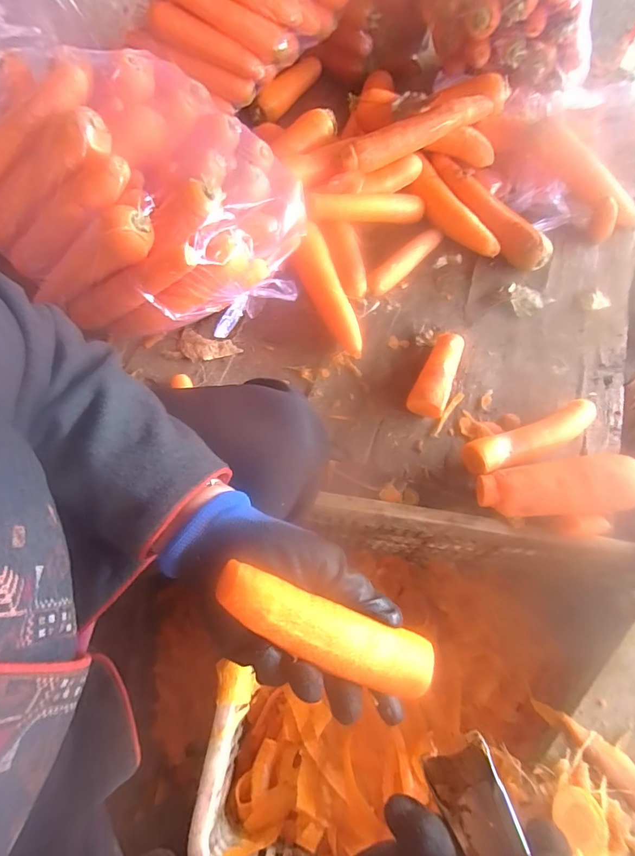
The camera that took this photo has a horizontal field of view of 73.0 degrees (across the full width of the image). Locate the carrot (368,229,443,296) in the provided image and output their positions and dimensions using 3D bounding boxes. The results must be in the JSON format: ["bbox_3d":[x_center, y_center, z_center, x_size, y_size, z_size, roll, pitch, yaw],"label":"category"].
[{"bbox_3d":[0.130,-0.242,0.625,0.157,0.028,0.031,-41,72,-18],"label":"carrot"}]

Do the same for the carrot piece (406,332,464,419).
[{"bbox_3d":[0.151,-0.070,0.540,0.045,0.043,0.128,22,66,9],"label":"carrot piece"}]

